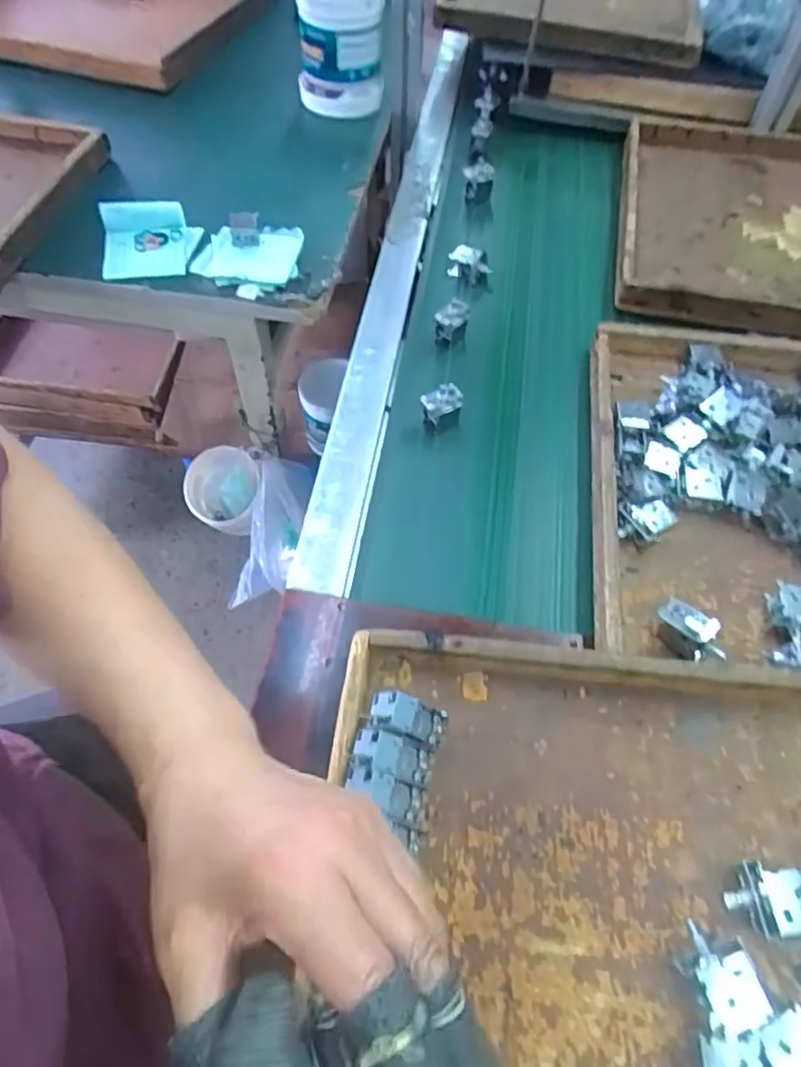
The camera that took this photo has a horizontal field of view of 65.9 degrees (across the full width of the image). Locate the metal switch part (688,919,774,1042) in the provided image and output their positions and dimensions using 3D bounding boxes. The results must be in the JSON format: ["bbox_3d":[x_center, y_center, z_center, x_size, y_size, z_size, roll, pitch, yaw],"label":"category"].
[{"bbox_3d":[0.180,0.249,0.347,0.031,0.026,0.051,-5,59,-5],"label":"metal switch part"}]

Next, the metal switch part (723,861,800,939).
[{"bbox_3d":[0.219,0.216,0.365,0.048,0.026,0.037,-4,59,-4],"label":"metal switch part"}]

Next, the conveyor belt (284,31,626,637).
[{"bbox_3d":[0.105,-0.275,0.713,0.274,0.099,0.825,10,59,4],"label":"conveyor belt"}]

